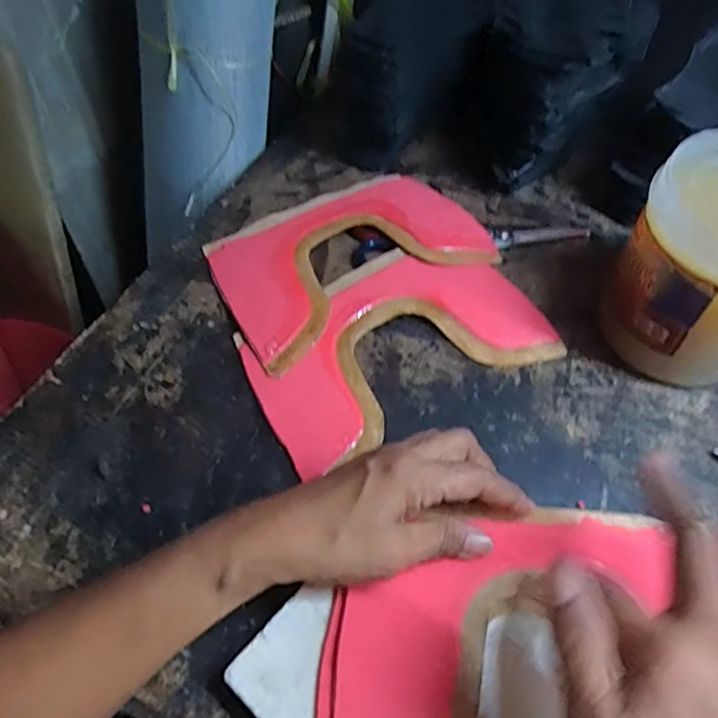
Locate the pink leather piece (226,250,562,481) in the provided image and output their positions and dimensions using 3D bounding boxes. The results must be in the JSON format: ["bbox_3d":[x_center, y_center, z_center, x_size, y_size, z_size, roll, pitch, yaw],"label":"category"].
[{"bbox_3d":[0.027,-0.016,0.418,0.217,0.012,0.131,-24,60,-18],"label":"pink leather piece"}]

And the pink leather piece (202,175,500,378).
[{"bbox_3d":[-0.010,-0.087,0.456,0.210,0.016,0.139,-28,61,-20],"label":"pink leather piece"}]

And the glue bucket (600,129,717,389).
[{"bbox_3d":[0.237,-0.059,0.384,0.111,0.131,0.114,1,56,-2],"label":"glue bucket"}]

